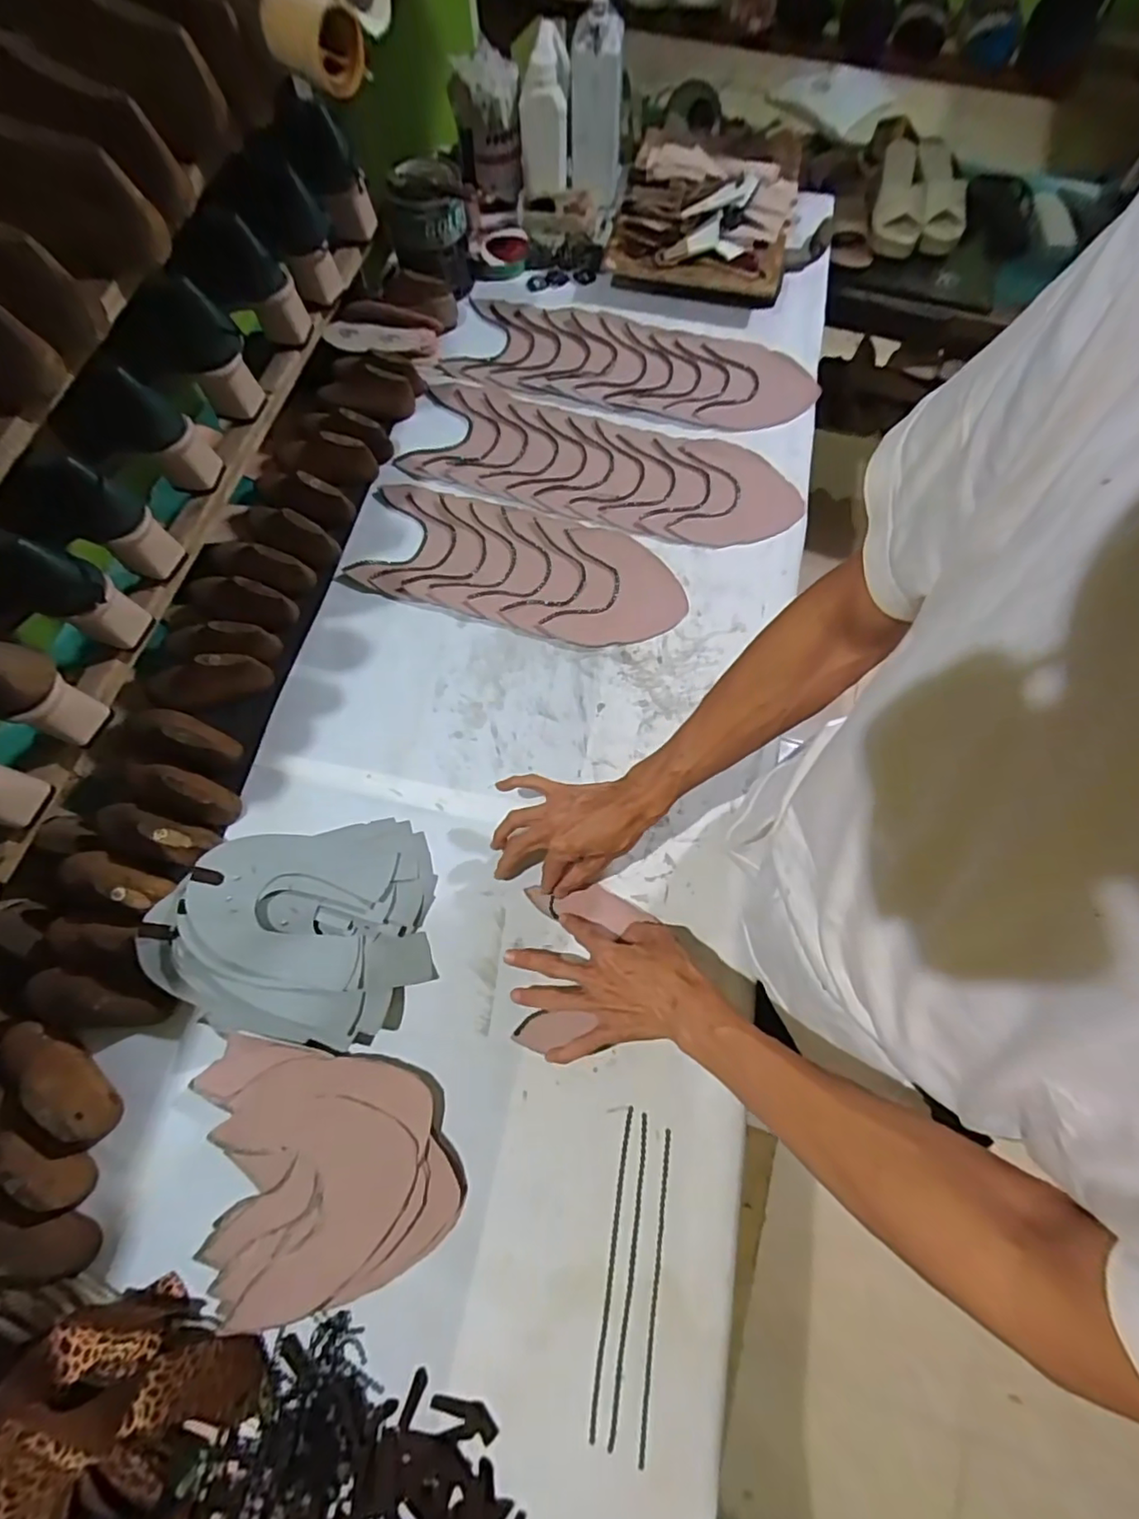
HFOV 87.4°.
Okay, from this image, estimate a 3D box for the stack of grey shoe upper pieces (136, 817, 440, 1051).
[{"bbox_3d":[-0.255,0.172,0.566,0.251,0.095,0.203,-16,73,-5],"label":"stack of grey shoe upper pieces"}]

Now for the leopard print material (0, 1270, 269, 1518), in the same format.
[{"bbox_3d":[-0.397,0.506,0.438,0.272,0.064,0.176,17,73,5],"label":"leopard print material"}]

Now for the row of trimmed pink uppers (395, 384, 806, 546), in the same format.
[{"bbox_3d":[0.045,-0.391,0.799,0.508,0.009,0.177,14,72,4],"label":"row of trimmed pink uppers"}]

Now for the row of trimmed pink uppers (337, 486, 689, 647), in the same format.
[{"bbox_3d":[-0.062,-0.242,0.749,0.402,0.009,0.164,14,72,5],"label":"row of trimmed pink uppers"}]

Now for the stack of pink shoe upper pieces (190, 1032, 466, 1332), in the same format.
[{"bbox_3d":[-0.216,0.355,0.530,0.209,0.028,0.209,-9,72,-3],"label":"stack of pink shoe upper pieces"}]

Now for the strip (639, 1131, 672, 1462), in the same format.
[{"bbox_3d":[0.075,0.452,0.513,0.006,0.011,0.233,8,72,3],"label":"strip"}]

